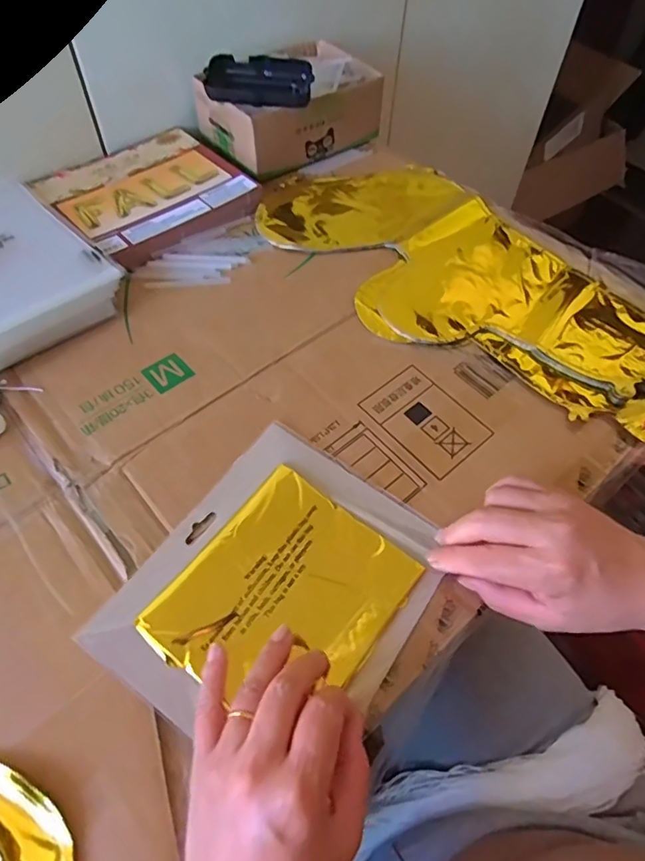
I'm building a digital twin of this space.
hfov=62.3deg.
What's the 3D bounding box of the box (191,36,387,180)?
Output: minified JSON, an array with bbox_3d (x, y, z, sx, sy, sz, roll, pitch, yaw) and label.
[{"bbox_3d":[-0.037,-0.375,0.622,0.190,0.065,0.145,-36,64,-22],"label":"box"}]

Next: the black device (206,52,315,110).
[{"bbox_3d":[-0.065,-0.368,0.561,0.105,0.030,0.051,4,57,1],"label":"black device"}]

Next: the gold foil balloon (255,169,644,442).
[{"bbox_3d":[0.133,-0.145,0.504,0.211,0.015,0.431,-31,63,-20],"label":"gold foil balloon"}]

